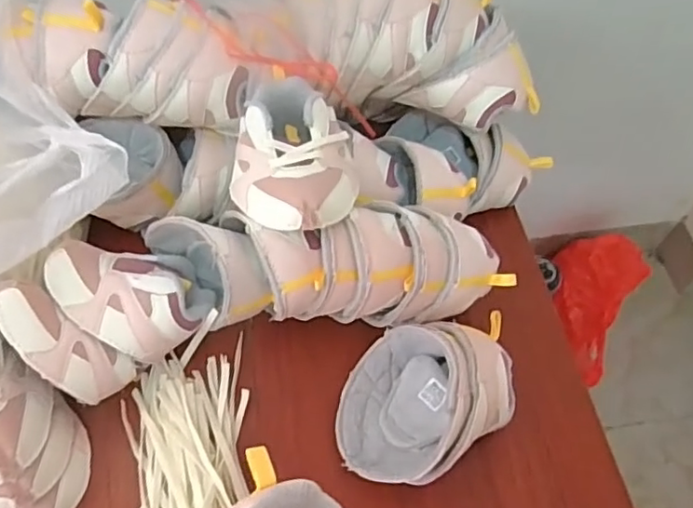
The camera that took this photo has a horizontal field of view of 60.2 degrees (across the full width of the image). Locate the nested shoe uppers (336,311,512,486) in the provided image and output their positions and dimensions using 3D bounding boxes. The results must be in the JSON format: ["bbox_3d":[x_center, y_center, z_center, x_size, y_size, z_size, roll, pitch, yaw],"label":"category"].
[{"bbox_3d":[0.065,0.114,0.478,0.132,0.080,0.130,7,58,2],"label":"nested shoe uppers"}]

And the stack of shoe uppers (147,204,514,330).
[{"bbox_3d":[-0.019,0.014,0.514,0.292,0.108,0.085,-1,58,-2],"label":"stack of shoe uppers"}]

